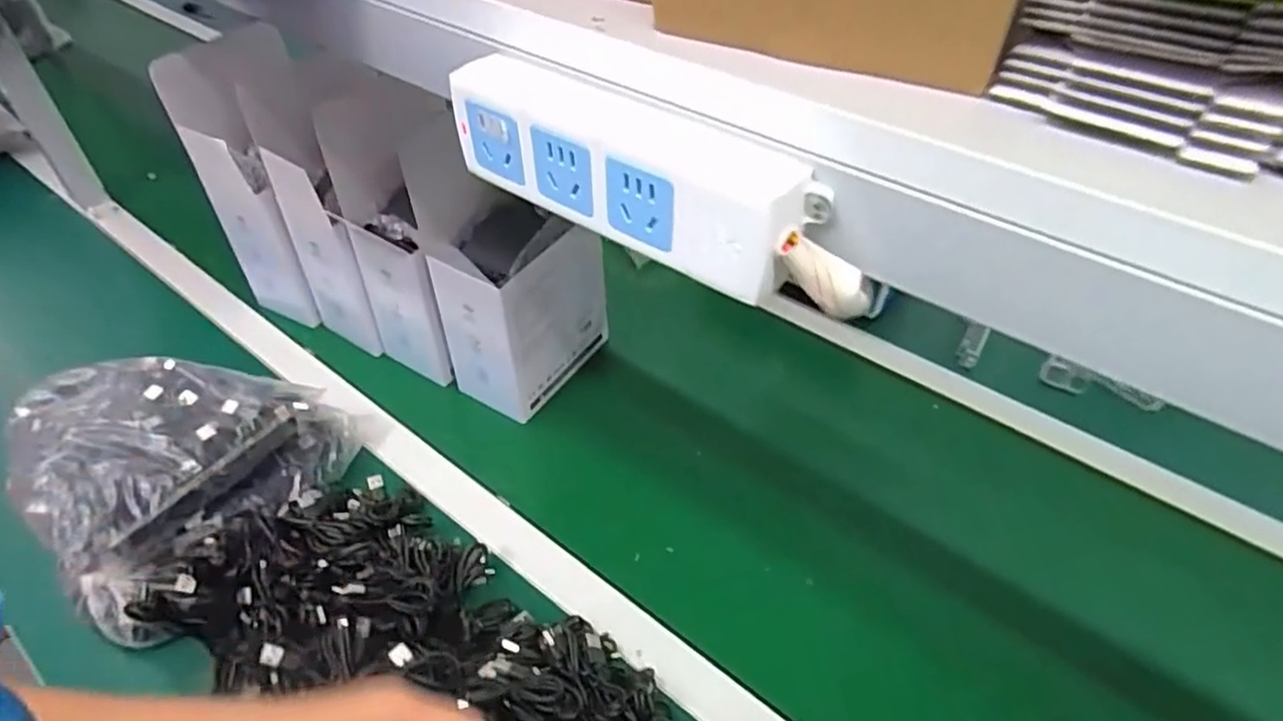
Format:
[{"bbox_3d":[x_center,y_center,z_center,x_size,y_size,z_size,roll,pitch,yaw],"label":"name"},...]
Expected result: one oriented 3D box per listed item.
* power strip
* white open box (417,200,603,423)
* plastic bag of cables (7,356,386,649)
[{"bbox_3d":[-0.009,-0.081,0.295,0.170,0.049,0.031,30,53,24],"label":"power strip"},{"bbox_3d":[-0.123,-0.066,0.744,0.095,0.199,0.168,26,51,21],"label":"white open box"},{"bbox_3d":[-0.412,0.084,0.632,0.219,0.126,0.249,26,51,21],"label":"plastic bag of cables"}]

